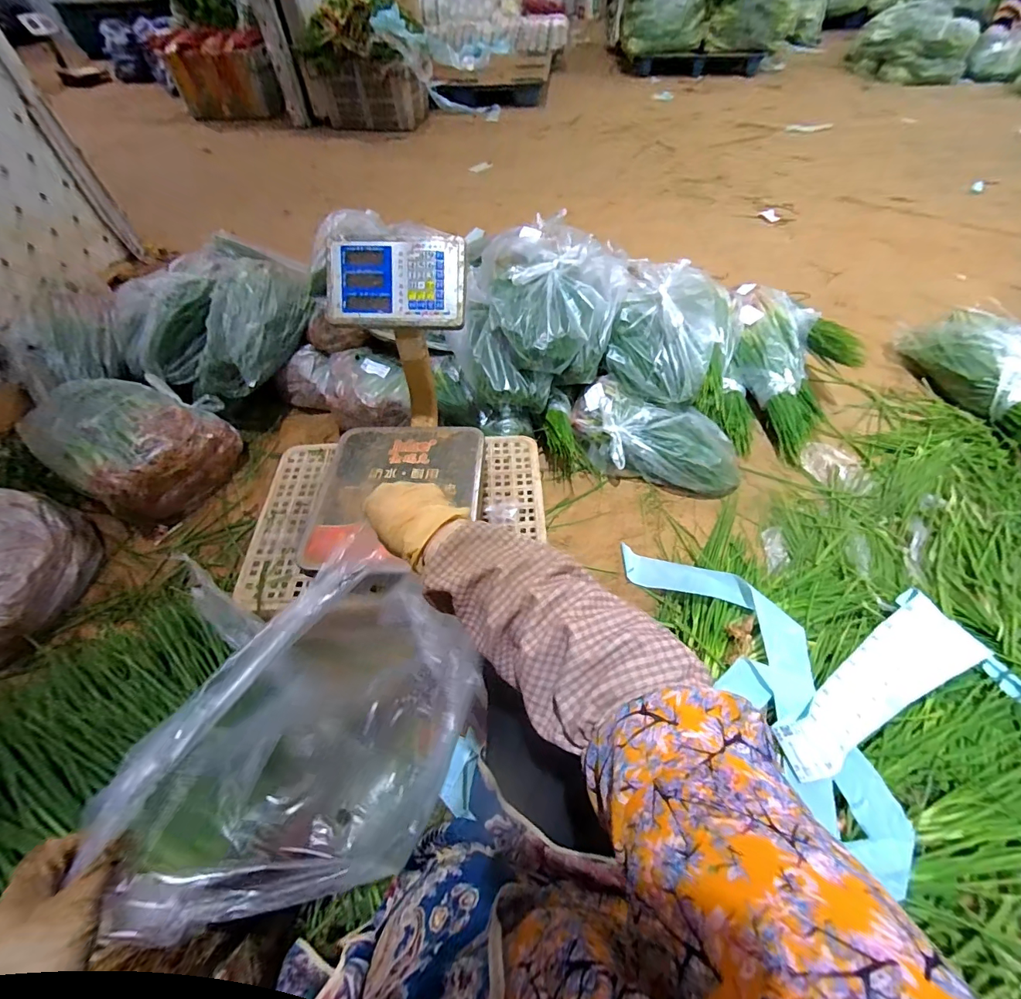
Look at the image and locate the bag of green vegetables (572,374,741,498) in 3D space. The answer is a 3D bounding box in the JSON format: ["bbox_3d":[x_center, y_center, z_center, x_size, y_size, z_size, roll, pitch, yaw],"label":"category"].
[{"bbox_3d":[0.359,-0.139,1.120,0.434,0.141,0.205,26,59,19],"label":"bag of green vegetables"}]

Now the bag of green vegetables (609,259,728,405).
[{"bbox_3d":[0.405,-0.437,1.119,0.276,0.188,0.336,17,56,14],"label":"bag of green vegetables"}]

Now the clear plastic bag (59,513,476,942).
[{"bbox_3d":[-0.189,0.245,0.455,0.316,0.204,0.256,-33,61,-18],"label":"clear plastic bag"}]

